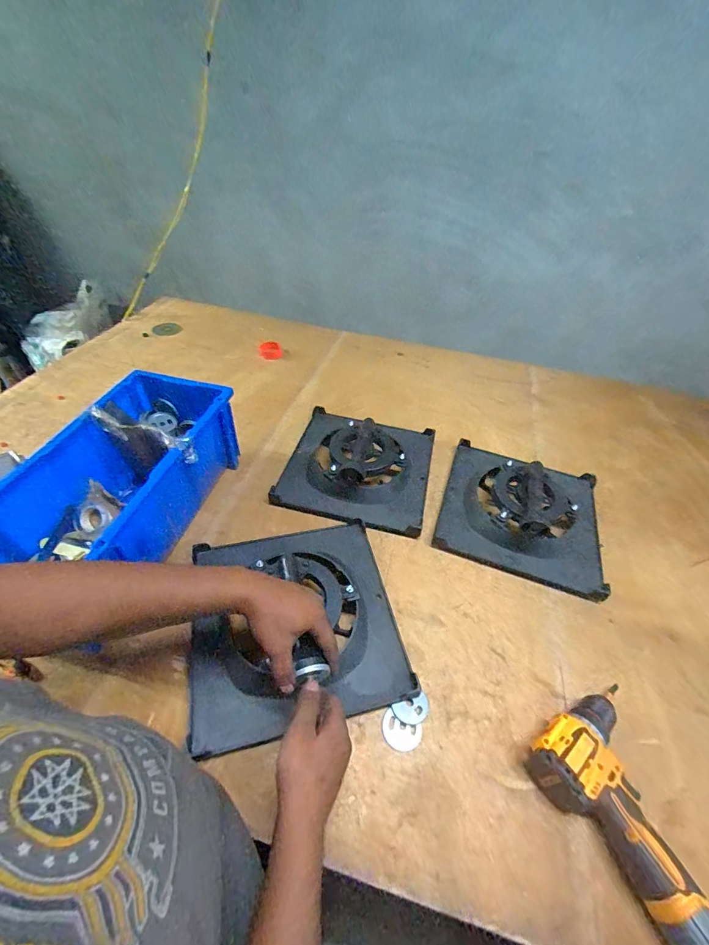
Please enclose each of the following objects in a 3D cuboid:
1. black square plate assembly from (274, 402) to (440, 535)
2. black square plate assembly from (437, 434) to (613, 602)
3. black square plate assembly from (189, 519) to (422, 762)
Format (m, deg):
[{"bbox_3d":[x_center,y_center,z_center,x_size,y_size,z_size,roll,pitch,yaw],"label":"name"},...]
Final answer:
[{"bbox_3d":[0.012,-0.029,0.770,0.286,0.070,0.275,13,49,5],"label":"black square plate assembly"},{"bbox_3d":[0.324,0.056,0.716,0.286,0.068,0.278,18,49,10],"label":"black square plate assembly"},{"bbox_3d":[-0.084,0.193,0.538,0.285,0.077,0.285,-8,50,-13],"label":"black square plate assembly"}]

